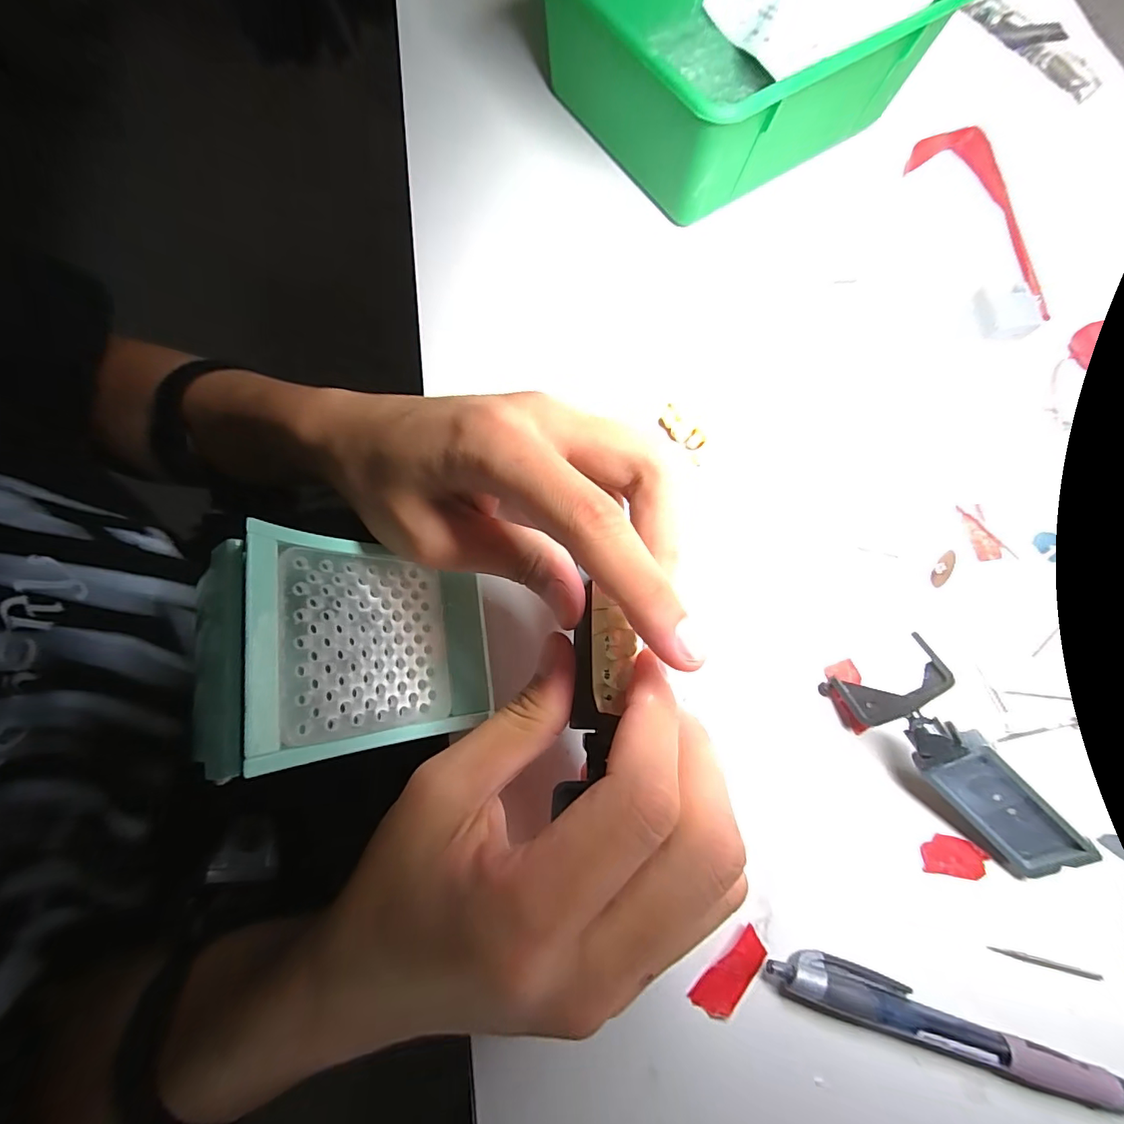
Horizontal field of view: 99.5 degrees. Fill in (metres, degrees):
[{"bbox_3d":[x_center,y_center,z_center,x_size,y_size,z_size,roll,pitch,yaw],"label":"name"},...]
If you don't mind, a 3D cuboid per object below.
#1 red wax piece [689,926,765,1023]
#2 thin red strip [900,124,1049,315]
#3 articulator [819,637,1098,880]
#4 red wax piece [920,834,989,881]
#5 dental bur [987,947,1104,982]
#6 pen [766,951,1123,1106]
[{"bbox_3d":[0.063,0.155,0.178,0.033,0.004,0.015,-43,81,-11],"label":"red wax piece"},{"bbox_3d":[0.253,-0.197,0.270,0.053,0.007,0.125,-24,78,-7],"label":"thin red strip"},{"bbox_3d":[0.160,0.077,0.186,0.043,0.035,0.099,-35,79,-10],"label":"articulator"},{"bbox_3d":[0.159,0.119,0.191,0.025,0.004,0.014,8,76,0],"label":"red wax piece"},{"bbox_3d":[0.188,0.155,0.183,0.044,0.004,0.004,16,76,2],"label":"dental bur"},{"bbox_3d":[0.144,0.170,0.173,0.137,0.011,0.015,19,76,3],"label":"pen"}]

